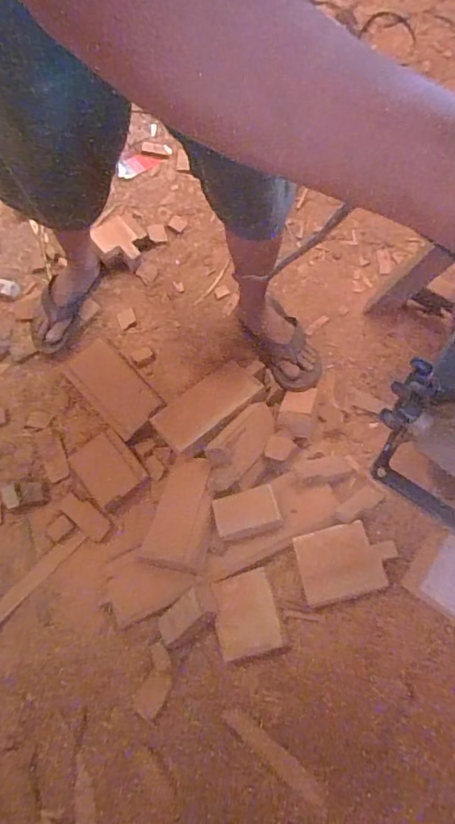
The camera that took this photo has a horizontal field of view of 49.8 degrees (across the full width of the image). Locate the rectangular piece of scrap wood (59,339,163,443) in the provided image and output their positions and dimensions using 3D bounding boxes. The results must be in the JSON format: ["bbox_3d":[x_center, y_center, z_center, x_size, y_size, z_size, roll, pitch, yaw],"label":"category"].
[{"bbox_3d":[-0.259,-0.059,1.106,0.124,0.034,0.230,-41,82,-9],"label":"rectangular piece of scrap wood"}]

